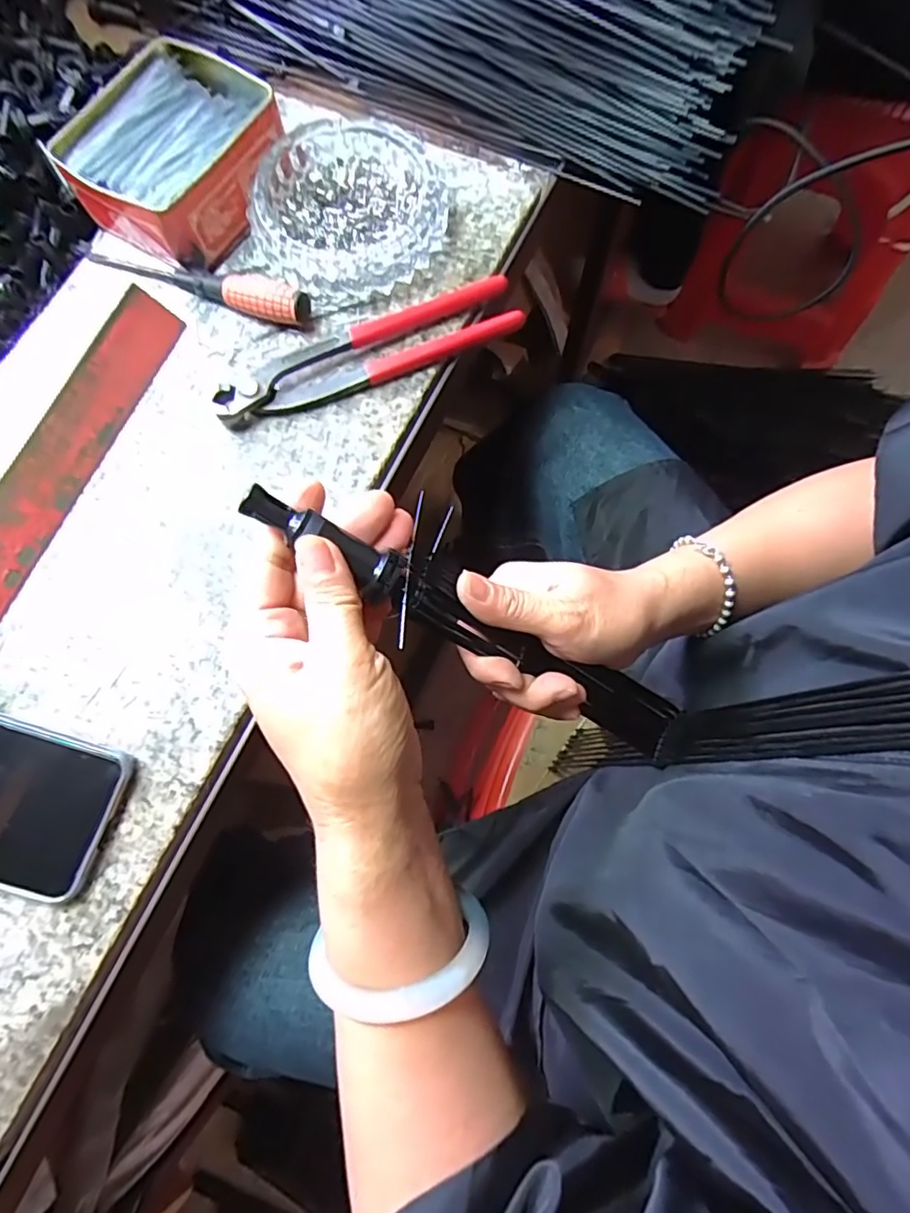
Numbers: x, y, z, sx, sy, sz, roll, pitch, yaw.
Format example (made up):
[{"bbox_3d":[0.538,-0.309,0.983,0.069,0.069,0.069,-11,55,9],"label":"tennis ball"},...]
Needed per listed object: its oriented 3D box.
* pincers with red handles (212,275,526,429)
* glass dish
[{"bbox_3d":[-0.055,-0.163,0.357,0.192,0.017,0.053,-20,76,-5],"label":"pincers with red handles"},{"bbox_3d":[-0.068,-0.256,0.373,0.119,0.031,0.115,0,75,0],"label":"glass dish"}]

